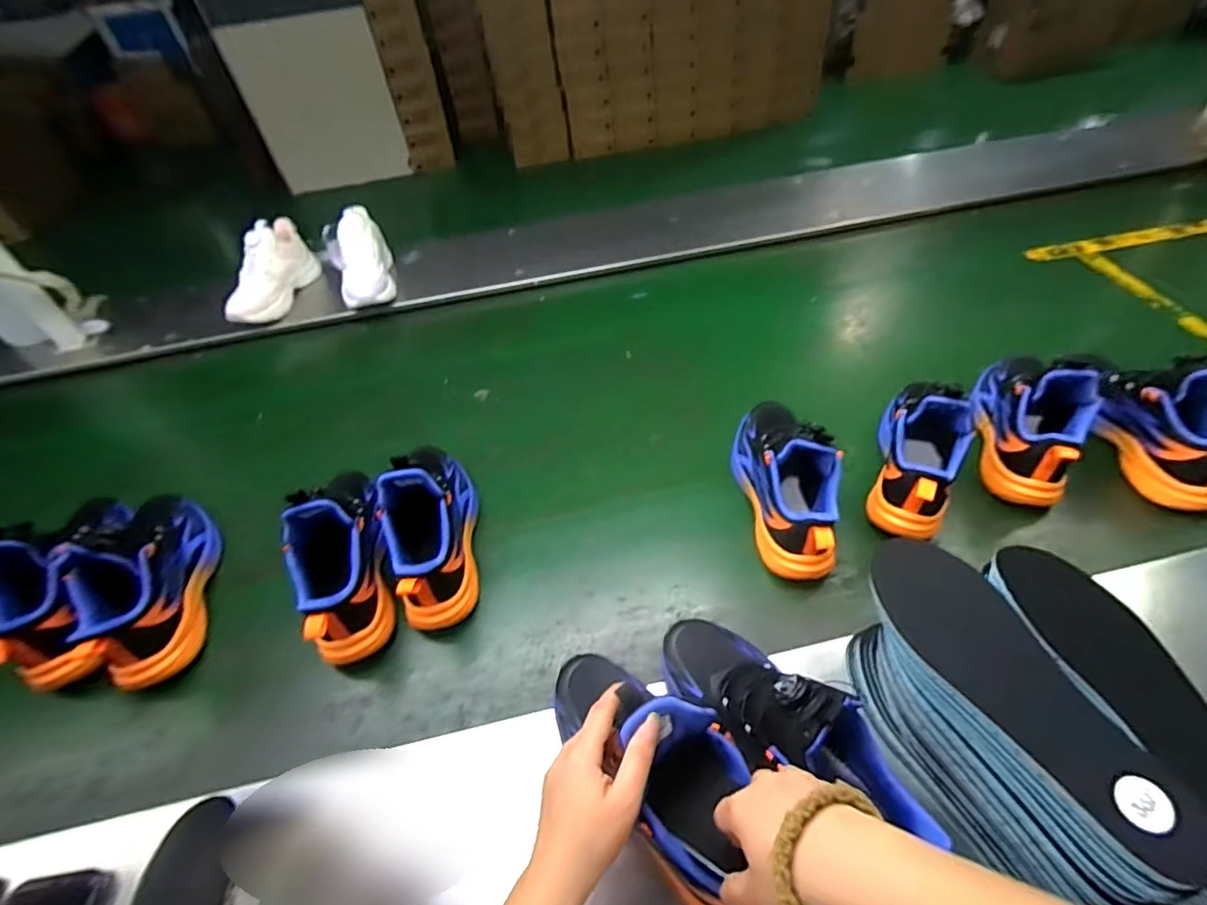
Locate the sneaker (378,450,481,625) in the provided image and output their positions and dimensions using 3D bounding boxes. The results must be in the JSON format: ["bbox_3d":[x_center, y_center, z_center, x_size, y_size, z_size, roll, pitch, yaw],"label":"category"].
[{"bbox_3d":[-0.208,0.068,0.667,0.090,0.147,0.249,-8,52,-4],"label":"sneaker"}]

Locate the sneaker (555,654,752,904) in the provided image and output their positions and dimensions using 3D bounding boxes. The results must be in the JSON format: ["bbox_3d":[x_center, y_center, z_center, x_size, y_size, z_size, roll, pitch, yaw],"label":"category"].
[{"bbox_3d":[0.053,0.241,0.430,0.089,0.112,0.252,-33,56,-21],"label":"sneaker"}]

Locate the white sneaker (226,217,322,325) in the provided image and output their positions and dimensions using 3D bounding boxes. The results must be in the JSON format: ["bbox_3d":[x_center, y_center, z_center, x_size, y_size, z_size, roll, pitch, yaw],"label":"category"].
[{"bbox_3d":[-0.632,-0.336,1.065,0.103,0.125,0.228,-2,51,1],"label":"white sneaker"}]

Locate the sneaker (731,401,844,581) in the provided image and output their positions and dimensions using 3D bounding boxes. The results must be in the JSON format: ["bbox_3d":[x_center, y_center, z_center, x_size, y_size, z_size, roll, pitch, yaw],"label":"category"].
[{"bbox_3d":[0.220,0.022,0.673,0.089,0.149,0.250,-5,51,-2],"label":"sneaker"}]

